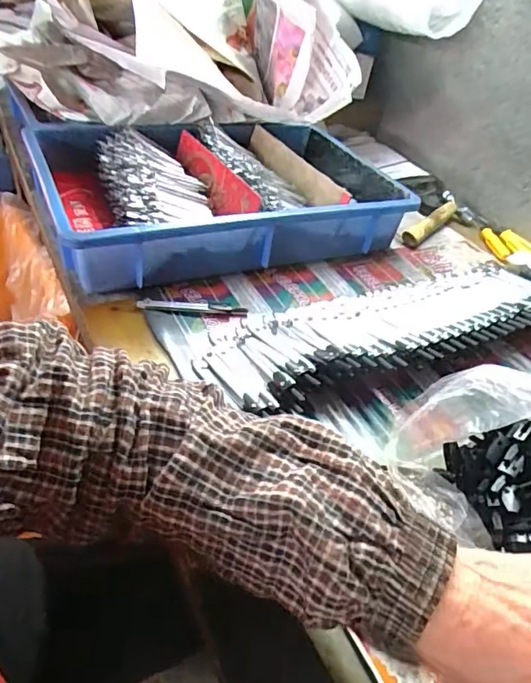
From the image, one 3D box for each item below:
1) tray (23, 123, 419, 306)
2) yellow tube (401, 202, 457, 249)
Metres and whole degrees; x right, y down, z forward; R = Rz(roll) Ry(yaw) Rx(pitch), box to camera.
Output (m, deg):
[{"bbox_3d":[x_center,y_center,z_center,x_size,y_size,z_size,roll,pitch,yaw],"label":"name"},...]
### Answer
[{"bbox_3d":[-0.057,-0.201,0.665,0.438,0.082,0.303,-12,44,-24],"label":"tray"},{"bbox_3d":[0.239,-0.168,0.728,0.023,0.030,0.133,35,46,27],"label":"yellow tube"}]

